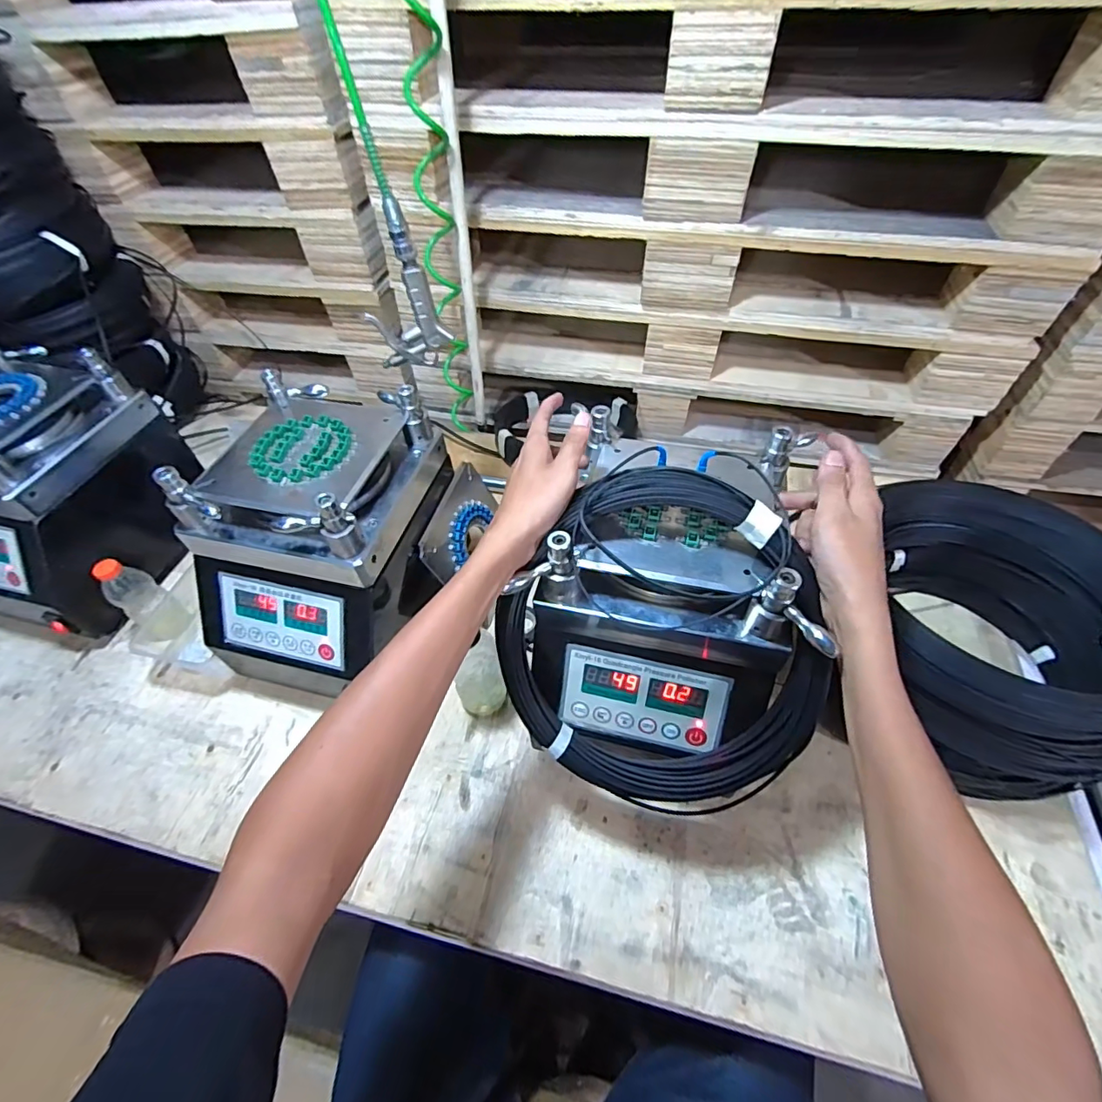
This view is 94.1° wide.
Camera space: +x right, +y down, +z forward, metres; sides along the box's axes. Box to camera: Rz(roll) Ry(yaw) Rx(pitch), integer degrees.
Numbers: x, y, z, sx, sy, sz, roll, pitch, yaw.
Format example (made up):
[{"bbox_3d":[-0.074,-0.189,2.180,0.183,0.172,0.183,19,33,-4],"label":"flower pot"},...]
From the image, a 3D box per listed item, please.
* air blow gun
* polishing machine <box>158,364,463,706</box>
[{"bbox_3d":[-0.170,-0.292,0.580,0.086,0.170,0.023,-8,52,-3],"label":"air blow gun"},{"bbox_3d":[-0.265,-0.012,0.615,0.217,0.242,0.274,12,54,13],"label":"polishing machine"}]

